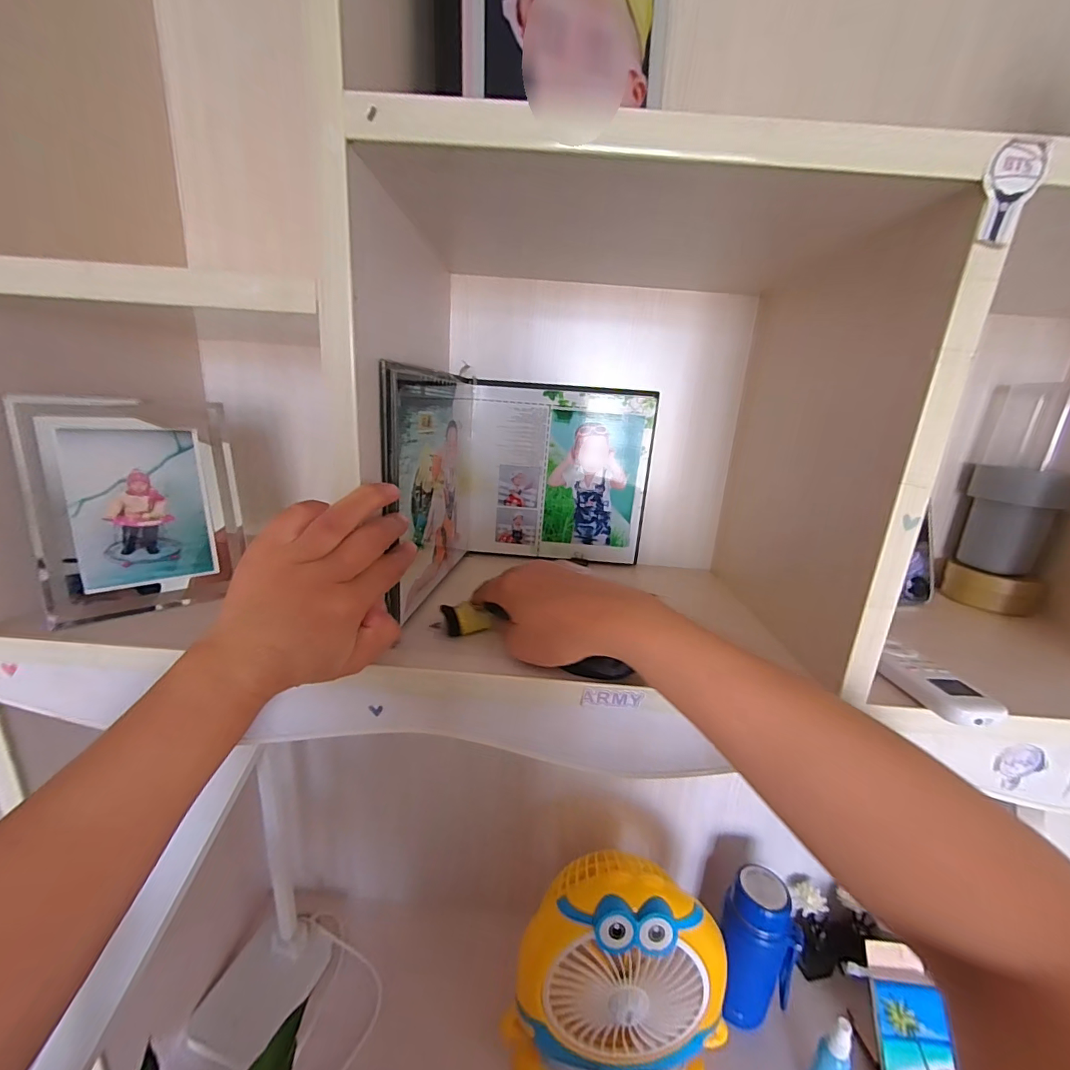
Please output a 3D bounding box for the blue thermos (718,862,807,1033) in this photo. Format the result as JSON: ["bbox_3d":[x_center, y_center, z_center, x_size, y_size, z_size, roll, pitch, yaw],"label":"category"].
[{"bbox_3d":[0.284,0.535,0.588,0.092,0.177,0.073,16,20,37],"label":"blue thermos"}]

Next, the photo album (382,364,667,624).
[{"bbox_3d":[-0.032,-0.057,0.459,0.298,0.185,0.130,-10,21,-40],"label":"photo album"}]

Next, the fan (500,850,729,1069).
[{"bbox_3d":[0.099,0.516,0.545,0.246,0.248,0.120,4,16,-2],"label":"fan"}]

